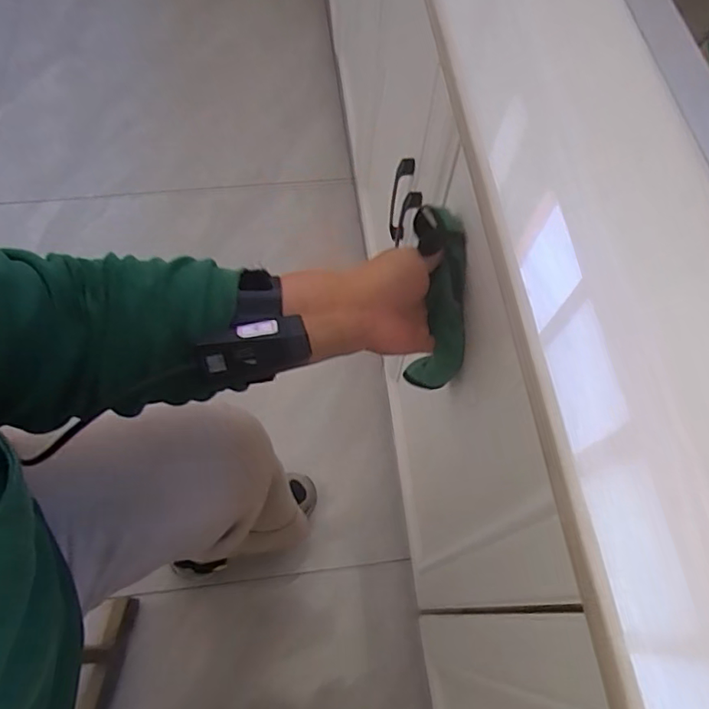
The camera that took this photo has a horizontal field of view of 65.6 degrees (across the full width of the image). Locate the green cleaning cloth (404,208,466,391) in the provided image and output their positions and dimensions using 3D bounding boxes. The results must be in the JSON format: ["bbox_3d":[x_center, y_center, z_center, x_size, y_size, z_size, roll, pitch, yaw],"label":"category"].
[{"bbox_3d":[0.072,-0.037,0.472,0.045,0.165,0.040,-5,29,-4],"label":"green cleaning cloth"}]

